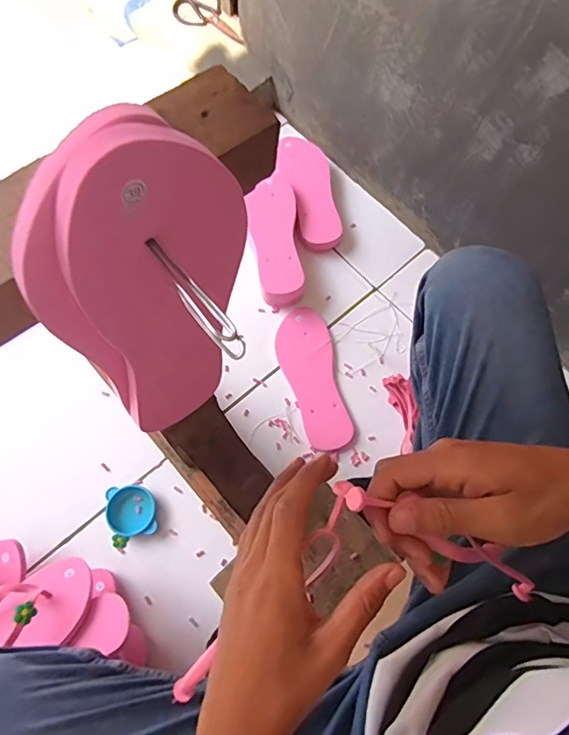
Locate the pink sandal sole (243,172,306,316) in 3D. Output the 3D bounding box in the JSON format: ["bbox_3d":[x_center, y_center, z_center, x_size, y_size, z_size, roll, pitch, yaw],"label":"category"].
[{"bbox_3d":[-0.019,-0.230,0.880,0.089,0.058,0.246,-5,70,-3],"label":"pink sandal sole"}]

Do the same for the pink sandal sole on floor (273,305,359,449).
[{"bbox_3d":[0.046,0.015,0.815,0.094,0.015,0.246,-11,70,-5],"label":"pink sandal sole on floor"}]

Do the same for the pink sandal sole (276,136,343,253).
[{"bbox_3d":[0.042,-0.339,0.929,0.100,0.033,0.248,-9,70,-4],"label":"pink sandal sole"}]

